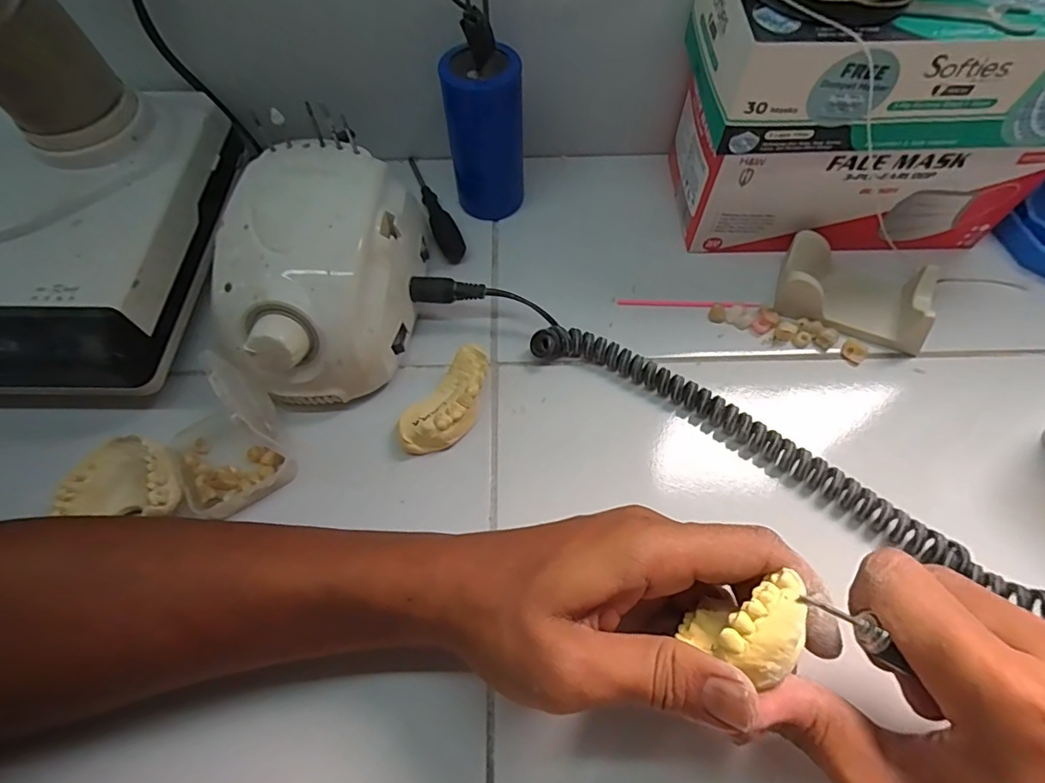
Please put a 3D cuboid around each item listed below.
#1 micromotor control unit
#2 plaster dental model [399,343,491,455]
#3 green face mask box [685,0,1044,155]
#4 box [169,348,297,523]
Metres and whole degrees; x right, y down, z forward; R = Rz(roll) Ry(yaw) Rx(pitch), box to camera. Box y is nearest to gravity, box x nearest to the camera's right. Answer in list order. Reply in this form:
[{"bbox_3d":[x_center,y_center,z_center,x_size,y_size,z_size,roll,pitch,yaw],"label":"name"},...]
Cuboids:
[{"bbox_3d":[-0.118,-0.067,0.308,0.096,0.074,0.133,6,62,4],"label":"micromotor control unit"},{"bbox_3d":[-0.042,0.006,0.306,0.031,0.022,0.069,36,68,18],"label":"plaster dental model"},{"bbox_3d":[0.201,-0.189,0.282,0.215,0.061,0.103,-2,62,-1],"label":"green face mask box"},{"bbox_3d":[-0.157,0.024,0.269,0.057,0.062,0.056,-27,65,-13],"label":"box"}]

